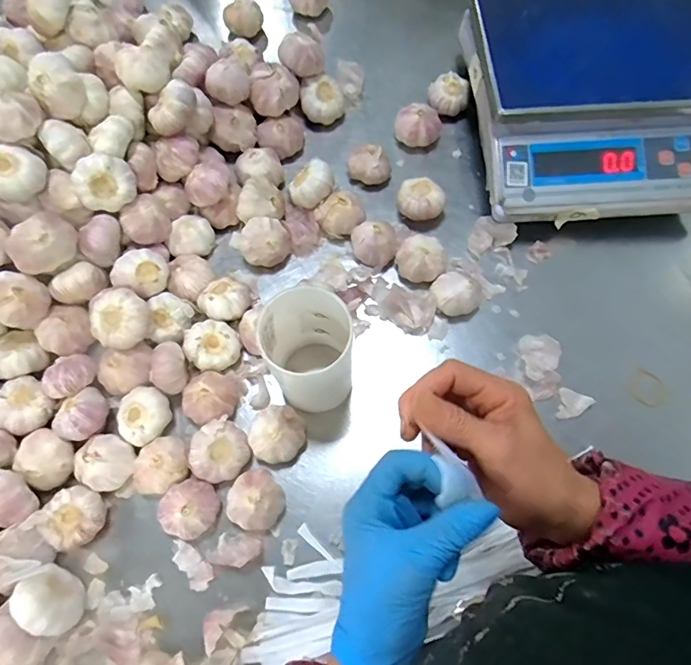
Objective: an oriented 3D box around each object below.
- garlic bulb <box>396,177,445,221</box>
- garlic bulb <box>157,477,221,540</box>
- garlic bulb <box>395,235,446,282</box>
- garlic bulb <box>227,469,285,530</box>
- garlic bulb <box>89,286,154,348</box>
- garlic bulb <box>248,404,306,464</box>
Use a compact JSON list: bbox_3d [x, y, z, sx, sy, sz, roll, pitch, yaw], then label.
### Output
[{"bbox_3d":[0.095,-0.165,0.616,0.058,0.042,0.052,21,71,7],"label":"garlic bulb"},{"bbox_3d":[-0.157,0.177,0.491,0.055,0.042,0.055,0,70,0],"label":"garlic bulb"},{"bbox_3d":[0.090,-0.087,0.582,0.056,0.037,0.051,0,70,0],"label":"garlic bulb"},{"bbox_3d":[-0.091,0.171,0.491,0.053,0.042,0.056,0,70,0],"label":"garlic bulb"},{"bbox_3d":[-0.243,-0.013,0.525,0.058,0.039,0.060,0,70,0],"label":"garlic bulb"},{"bbox_3d":[-0.072,0.109,0.514,0.058,0.048,0.055,0,70,0],"label":"garlic bulb"}]

